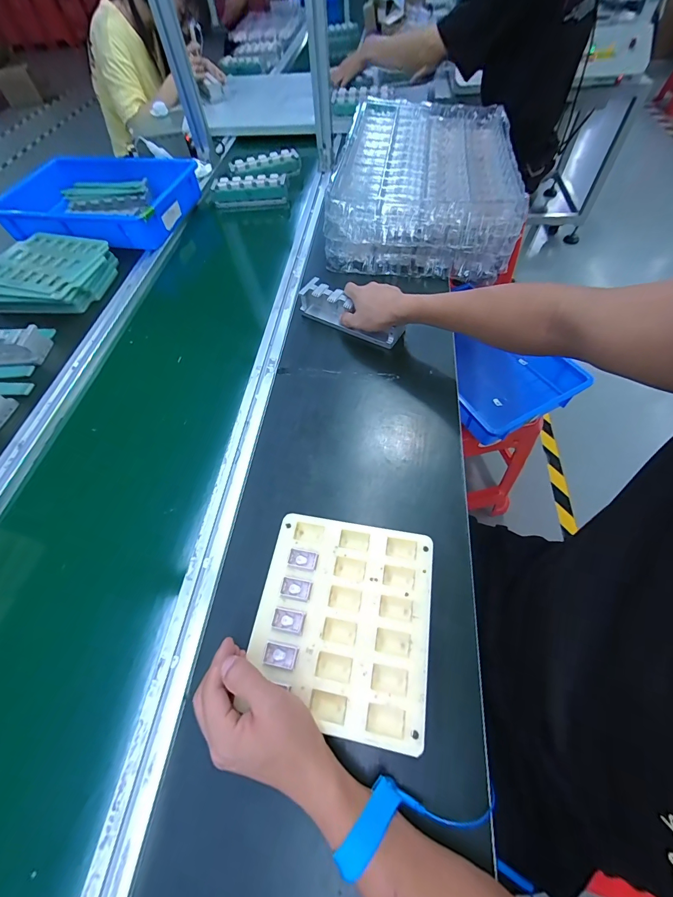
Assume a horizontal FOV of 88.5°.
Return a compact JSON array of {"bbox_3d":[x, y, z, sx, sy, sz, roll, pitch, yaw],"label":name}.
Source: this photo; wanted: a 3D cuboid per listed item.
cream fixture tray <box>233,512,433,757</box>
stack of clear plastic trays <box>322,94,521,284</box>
[{"bbox_3d":[0.007,0.175,0.366,0.177,0.016,0.194,10,60,5],"label":"cream fixture tray"},{"bbox_3d":[0.191,-0.588,0.765,0.352,0.129,0.511,7,60,9],"label":"stack of clear plastic trays"}]

